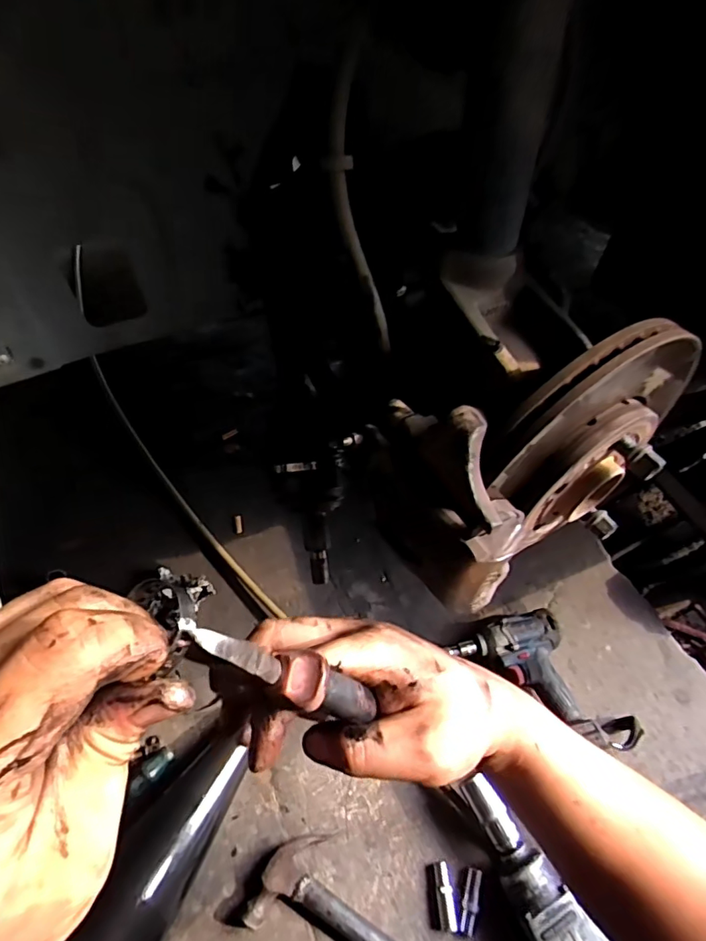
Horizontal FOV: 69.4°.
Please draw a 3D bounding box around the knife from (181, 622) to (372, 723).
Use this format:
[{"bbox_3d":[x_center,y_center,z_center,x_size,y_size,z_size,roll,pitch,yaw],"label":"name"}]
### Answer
[{"bbox_3d":[-0.021,0.092,0.221,0.017,0.130,0.019,-15,50,26],"label":"knife"}]

